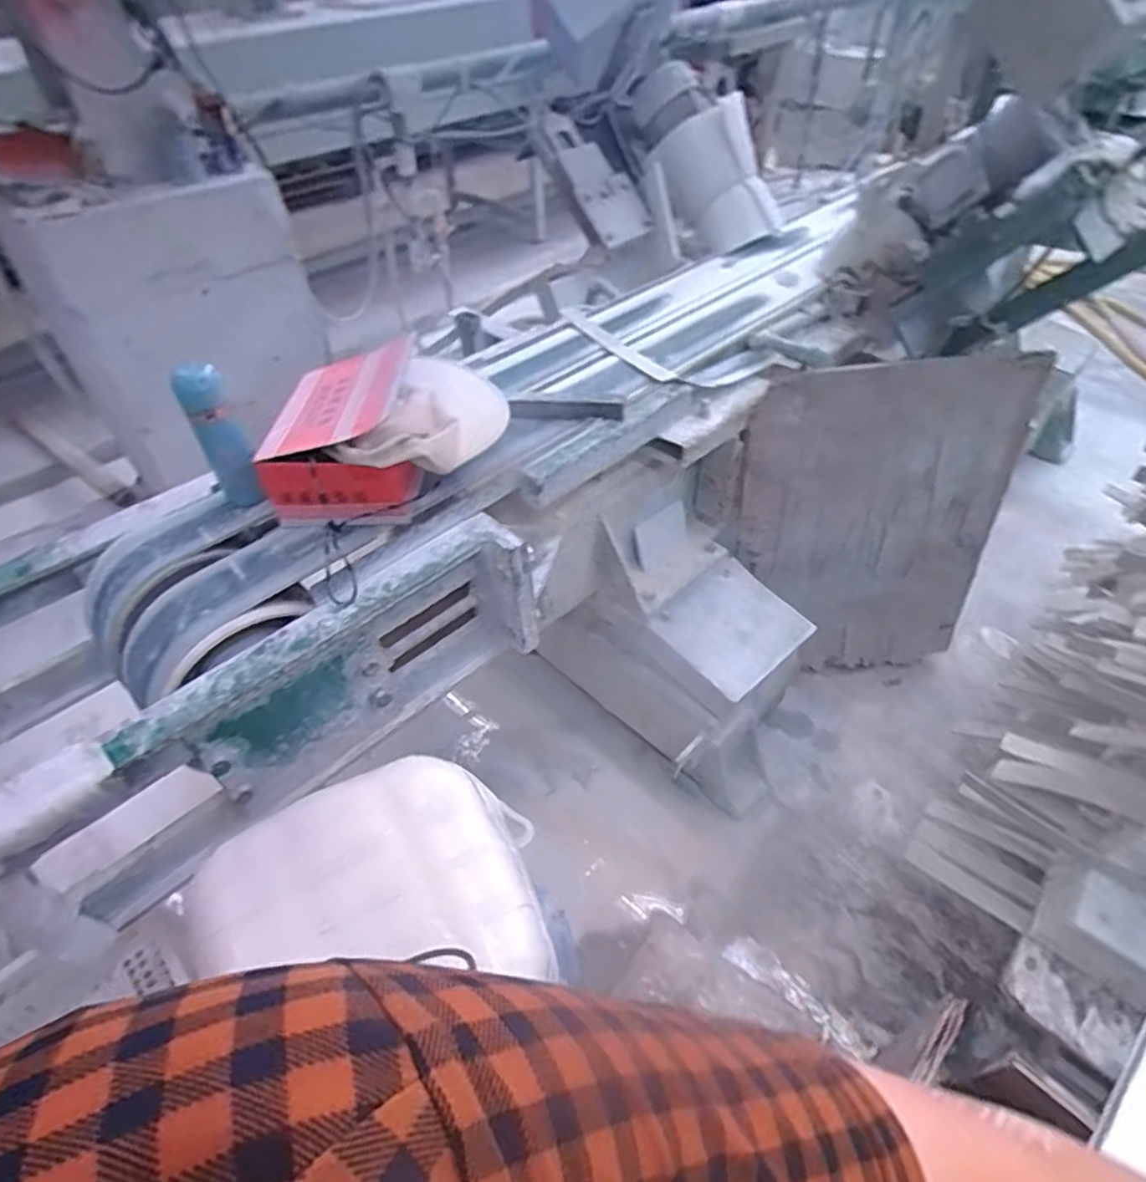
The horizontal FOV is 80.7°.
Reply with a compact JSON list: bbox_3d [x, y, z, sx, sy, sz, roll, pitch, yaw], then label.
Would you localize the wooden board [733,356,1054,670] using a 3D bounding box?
[{"bbox_3d":[0.617,-0.117,1.425,0.529,0.701,0.022,-3,35,3],"label":"wooden board"}]

